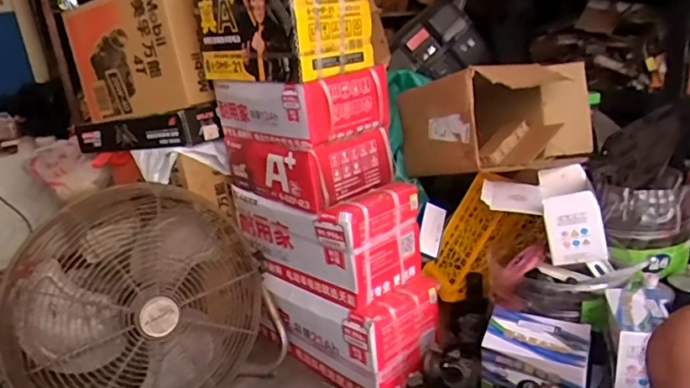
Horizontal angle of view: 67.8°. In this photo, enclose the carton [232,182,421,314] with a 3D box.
[{"bbox_3d":[-0.048,0.069,1.167,0.221,0.198,0.410,-23,25,-39],"label":"carton"}]

